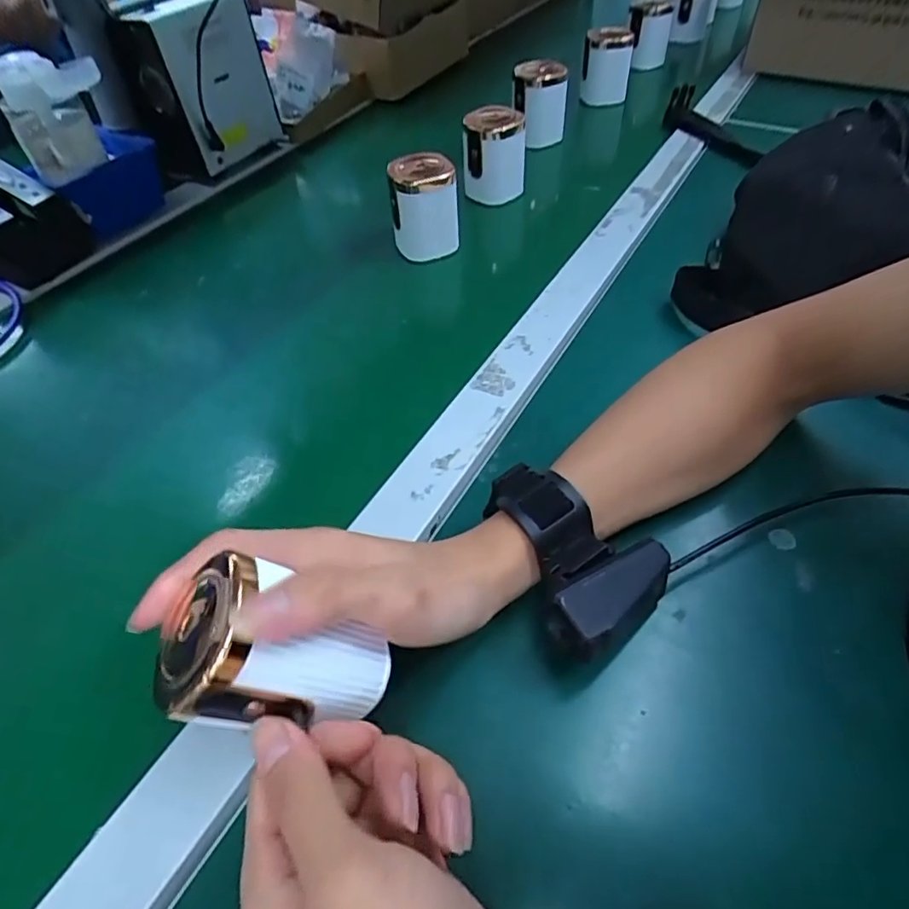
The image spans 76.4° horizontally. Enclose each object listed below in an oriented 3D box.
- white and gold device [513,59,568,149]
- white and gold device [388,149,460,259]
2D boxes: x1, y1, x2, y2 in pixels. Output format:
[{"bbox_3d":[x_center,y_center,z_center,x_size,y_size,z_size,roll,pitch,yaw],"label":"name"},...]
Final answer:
[{"bbox_3d":[0.096,-0.390,0.649,0.060,0.076,0.051,1,50,4],"label":"white and gold device"},{"bbox_3d":[-0.028,-0.219,0.509,0.055,0.072,0.050,-8,50,-4],"label":"white and gold device"}]

